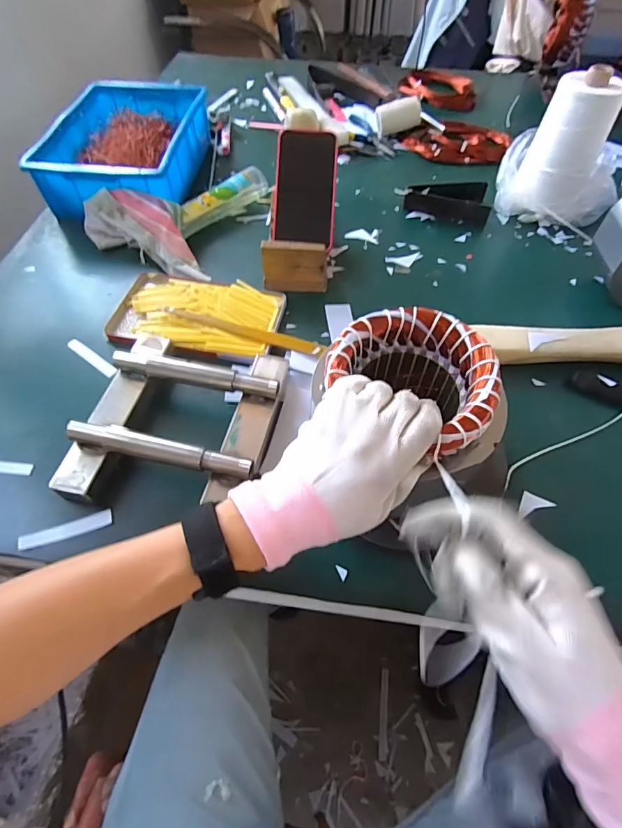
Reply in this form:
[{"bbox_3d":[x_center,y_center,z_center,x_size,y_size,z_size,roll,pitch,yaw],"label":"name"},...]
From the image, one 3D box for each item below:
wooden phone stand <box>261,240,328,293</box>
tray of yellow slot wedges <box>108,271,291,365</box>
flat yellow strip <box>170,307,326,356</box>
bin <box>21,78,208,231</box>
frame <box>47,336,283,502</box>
[{"bbox_3d":[-0.019,-0.184,0.549,0.082,0.067,0.018,-2,56,-1],"label":"wooden phone stand"},{"bbox_3d":[-0.142,-0.125,0.542,0.202,0.021,0.124,9,57,6],"label":"tray of yellow slot wedges"},{"bbox_3d":[-0.079,-0.100,0.528,0.194,0.004,0.019,16,58,4],"label":"flat yellow strip"},{"bbox_3d":[-0.289,-0.418,0.695,0.201,0.086,0.298,4,57,3],"label":"bin"},{"bbox_3d":[-0.129,0.003,0.442,0.182,0.047,0.188,8,57,5],"label":"frame"}]

